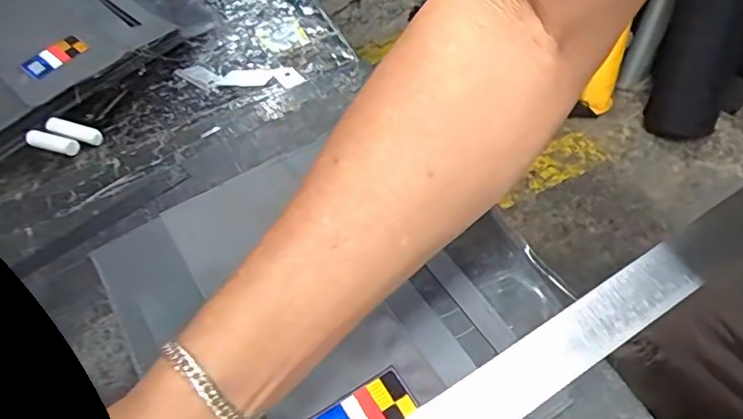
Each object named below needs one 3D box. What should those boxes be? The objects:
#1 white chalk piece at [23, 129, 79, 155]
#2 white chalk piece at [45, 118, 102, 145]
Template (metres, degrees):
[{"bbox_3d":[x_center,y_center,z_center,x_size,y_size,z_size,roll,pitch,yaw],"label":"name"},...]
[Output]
[{"bbox_3d":[-0.242,-0.052,0.417,0.044,0.010,0.010,12,56,14],"label":"white chalk piece"},{"bbox_3d":[-0.229,-0.061,0.422,0.049,0.008,0.012,16,57,17],"label":"white chalk piece"}]

